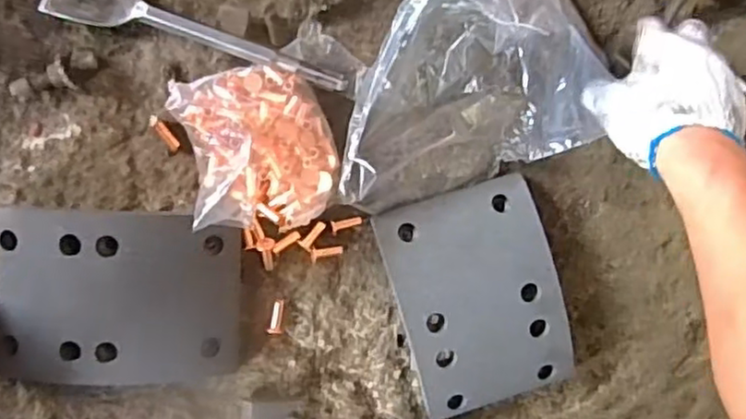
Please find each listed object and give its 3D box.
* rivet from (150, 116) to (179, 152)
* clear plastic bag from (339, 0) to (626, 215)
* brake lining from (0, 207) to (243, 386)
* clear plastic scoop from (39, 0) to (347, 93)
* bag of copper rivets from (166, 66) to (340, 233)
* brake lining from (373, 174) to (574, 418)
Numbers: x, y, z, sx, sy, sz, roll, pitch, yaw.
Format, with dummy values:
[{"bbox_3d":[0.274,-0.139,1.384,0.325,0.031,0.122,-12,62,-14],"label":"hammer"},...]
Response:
[{"bbox_3d":[-0.161,-0.059,0.519,0.008,0.007,0.032,-42,99,-3],"label":"rivet"},{"bbox_3d":[0.077,-0.102,0.521,0.229,0.079,0.158,-18,96,-6],"label":"clear plastic bag"},{"bbox_3d":[-0.193,0.067,0.511,0.179,0.033,0.132,3,94,-8],"label":"brake lining"},{"bbox_3d":[-0.131,-0.140,0.512,0.233,0.018,0.048,16,84,2],"label":"clear plastic scoop"},{"bbox_3d":[-0.084,-0.046,0.510,0.109,0.048,0.121,-14,96,-7],"label":"bag of copper rivets"},{"bbox_3d":[0.087,0.077,0.554,0.128,0.041,0.180,-16,96,-7],"label":"brake lining"}]

